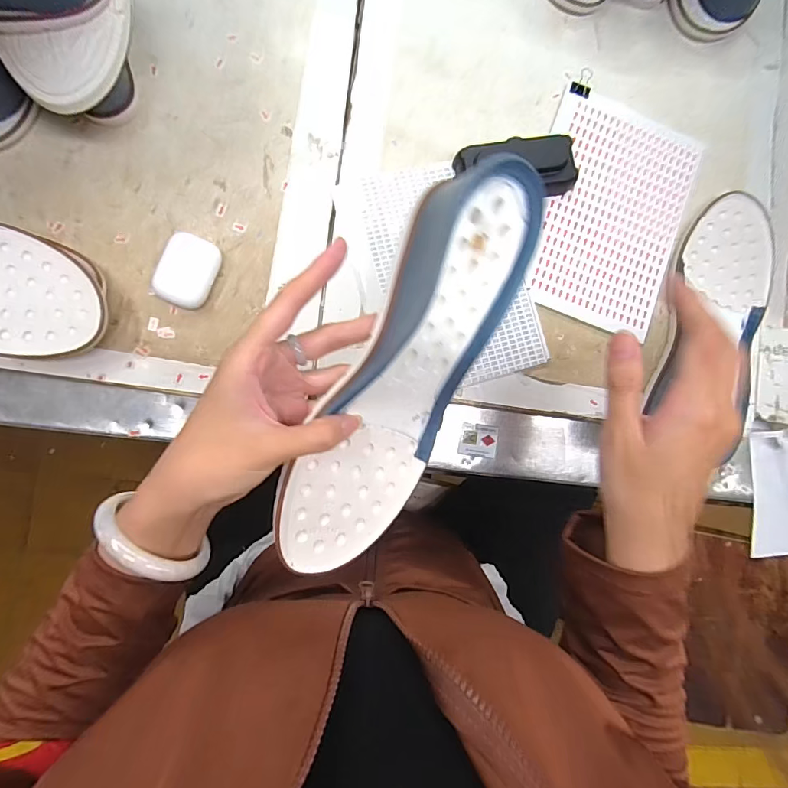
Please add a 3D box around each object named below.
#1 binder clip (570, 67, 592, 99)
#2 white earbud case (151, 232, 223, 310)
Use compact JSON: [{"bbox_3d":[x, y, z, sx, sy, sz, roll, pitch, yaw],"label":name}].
[{"bbox_3d":[0.182,-0.297,0.413,0.019,0.008,0.030,29,85,-4],"label":"binder clip"},{"bbox_3d":[-0.174,-0.103,0.366,0.042,0.021,0.058,18,86,-5],"label":"white earbud case"}]

